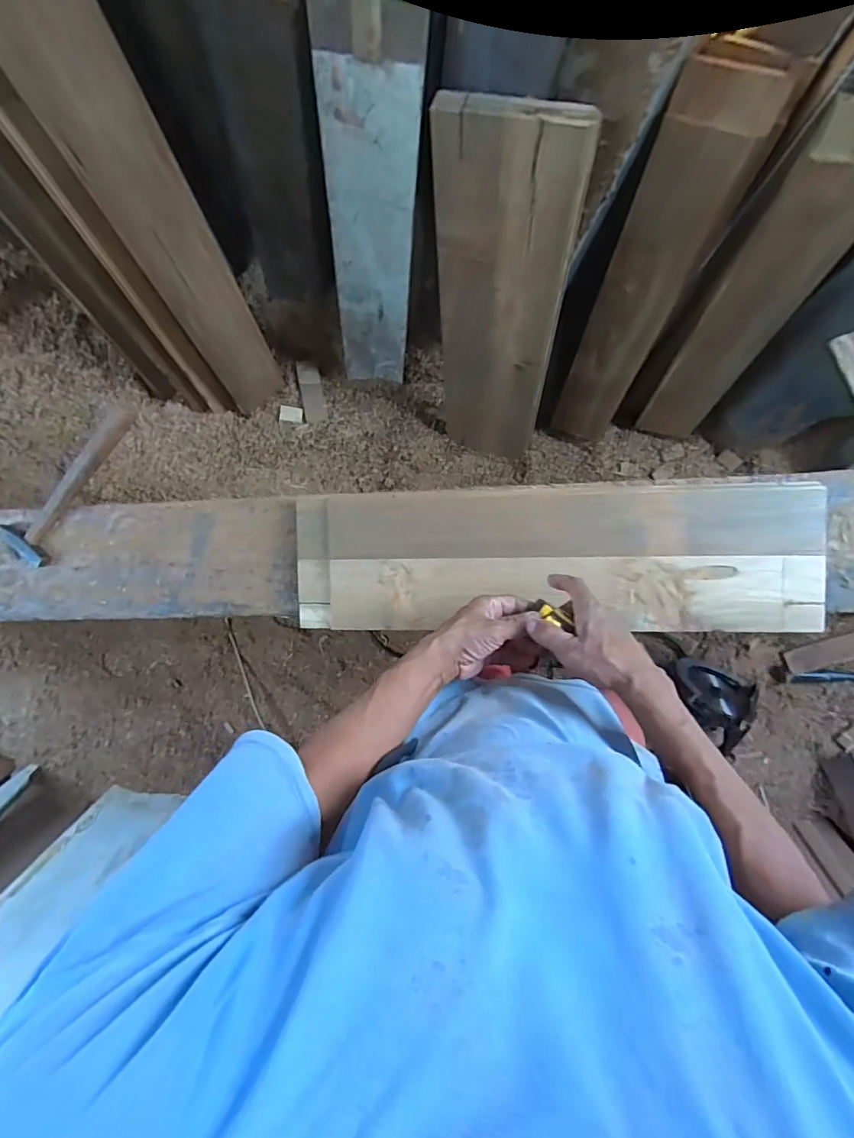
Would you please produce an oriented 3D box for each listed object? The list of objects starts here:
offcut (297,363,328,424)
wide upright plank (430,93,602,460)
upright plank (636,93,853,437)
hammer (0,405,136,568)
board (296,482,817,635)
[{"bbox_3d":[-0.256,-0.396,1.117,0.045,0.011,0.148,-10,82,-14],"label":"offcut"},{"bbox_3d":[0.119,-0.400,0.867,0.195,0.671,0.041,12,73,7],"label":"wide upright plank"},{"bbox_3d":[0.508,-0.392,0.822,0.131,0.644,0.041,22,77,11],"label":"upright plank"},{"bbox_3d":[-0.537,-0.132,0.754,0.076,0.028,0.282,40,100,3],"label":"hammer"},{"bbox_3d":[0.157,-0.012,0.669,0.677,0.032,0.187,-1,96,8],"label":"board"}]

